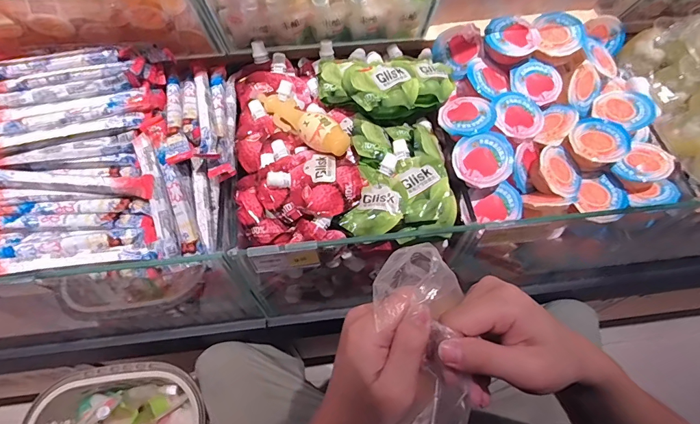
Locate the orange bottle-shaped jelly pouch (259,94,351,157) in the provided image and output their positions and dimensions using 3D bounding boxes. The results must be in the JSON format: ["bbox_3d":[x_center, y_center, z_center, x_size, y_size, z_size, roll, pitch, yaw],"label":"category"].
[{"bbox_3d":[-0.063,-0.121,0.525,0.151,0.034,0.038,34,65,31],"label":"orange bottle-shaped jelly pouch"}]

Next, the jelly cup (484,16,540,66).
[{"bbox_3d":[0.231,-0.246,0.566,0.075,0.035,0.065,30,65,16],"label":"jelly cup"}]

